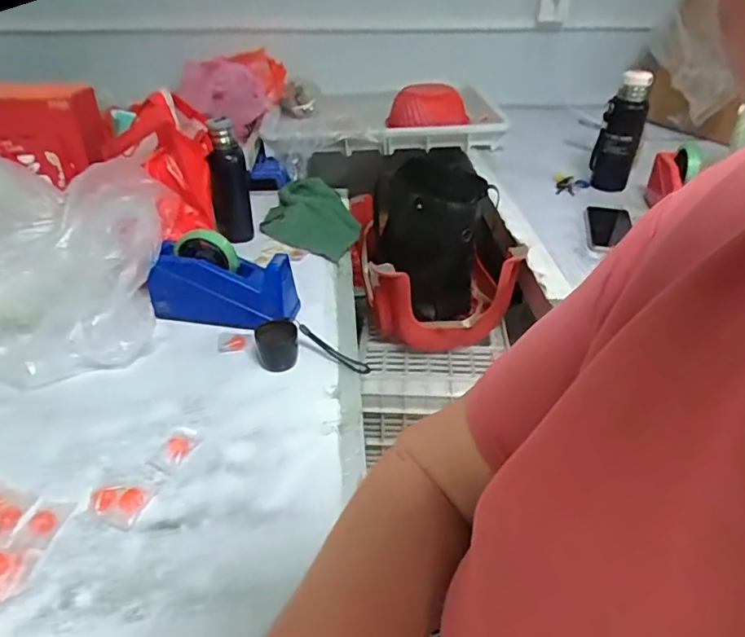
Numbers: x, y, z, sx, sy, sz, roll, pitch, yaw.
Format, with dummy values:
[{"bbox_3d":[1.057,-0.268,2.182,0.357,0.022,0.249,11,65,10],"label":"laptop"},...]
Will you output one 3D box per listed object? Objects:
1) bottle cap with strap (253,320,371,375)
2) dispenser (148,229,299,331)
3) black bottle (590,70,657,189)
[{"bbox_3d":[-0.078,0.041,0.695,0.151,0.058,0.051,12,34,-7],"label":"bottle cap with strap"},{"bbox_3d":[-0.209,-0.052,0.754,0.199,0.117,0.061,6,36,9],"label":"dispenser"},{"bbox_3d":[0.498,-0.369,1.082,0.082,0.228,0.070,16,38,22],"label":"black bottle"}]

